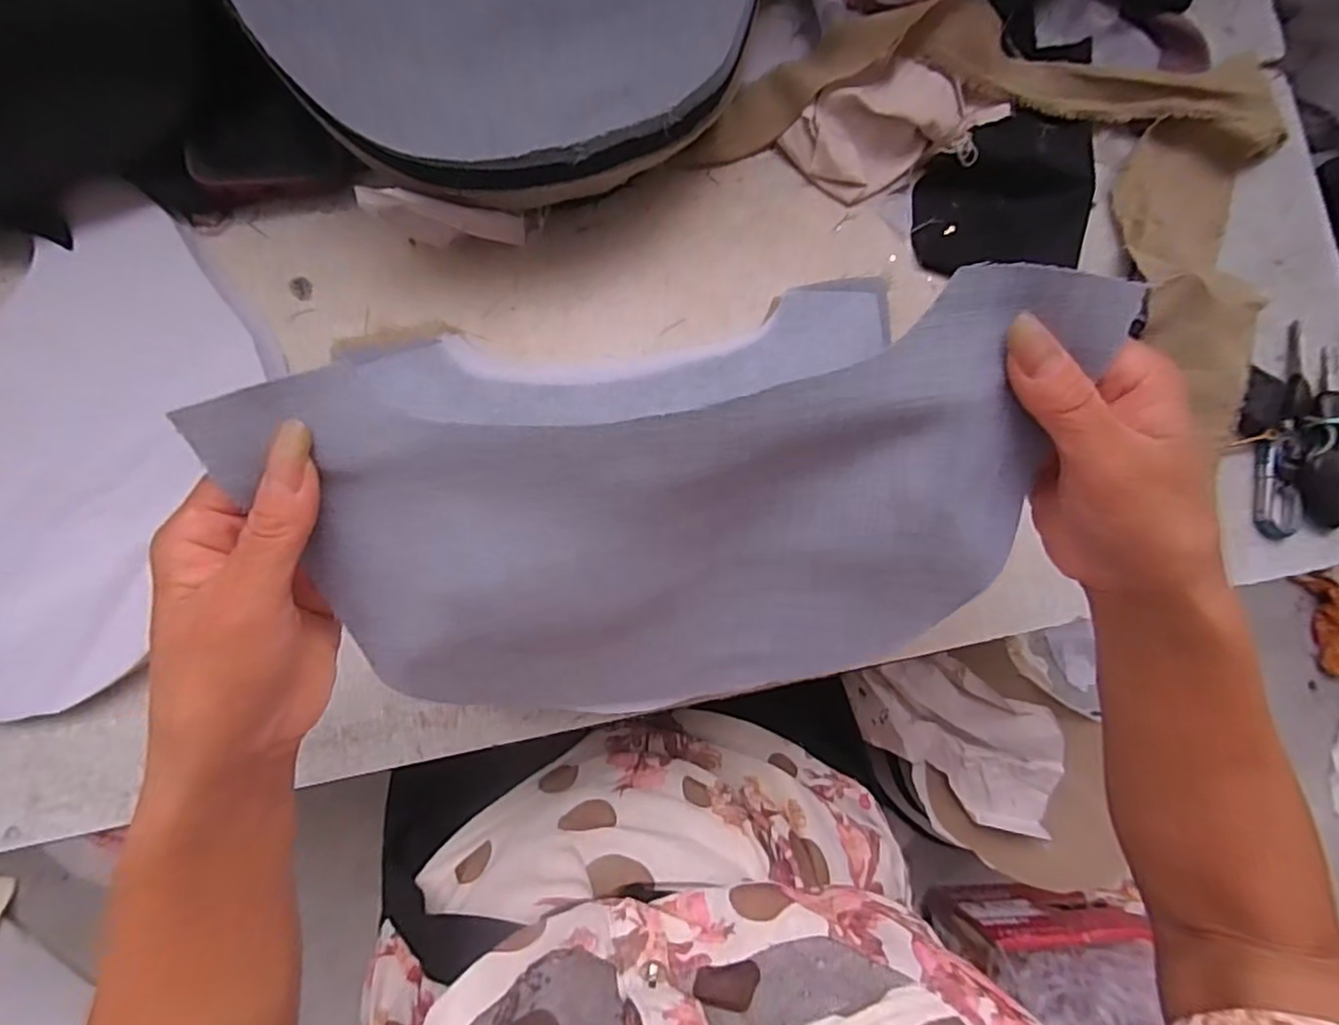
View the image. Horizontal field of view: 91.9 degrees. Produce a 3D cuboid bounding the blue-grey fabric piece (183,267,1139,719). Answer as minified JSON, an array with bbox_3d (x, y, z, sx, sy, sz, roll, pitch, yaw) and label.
[{"bbox_3d":[0.001,0.025,0.253,0.300,0.042,0.199,-7,130,-3],"label":"blue-grey fabric piece"}]

